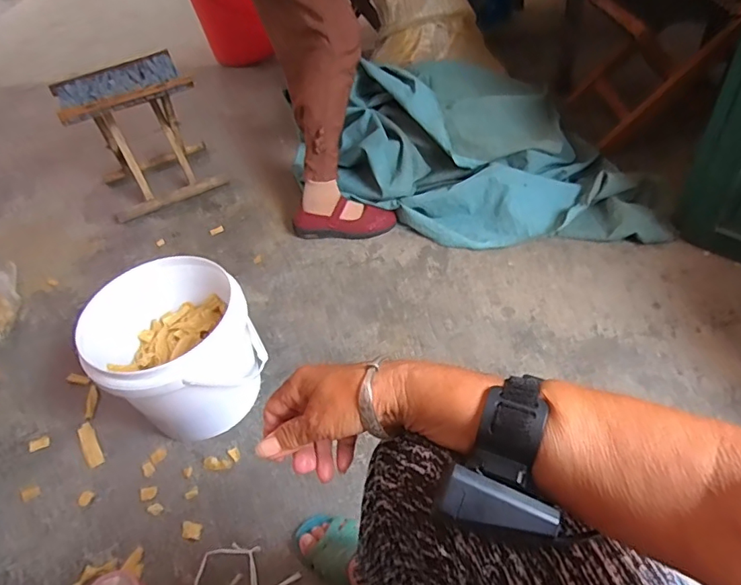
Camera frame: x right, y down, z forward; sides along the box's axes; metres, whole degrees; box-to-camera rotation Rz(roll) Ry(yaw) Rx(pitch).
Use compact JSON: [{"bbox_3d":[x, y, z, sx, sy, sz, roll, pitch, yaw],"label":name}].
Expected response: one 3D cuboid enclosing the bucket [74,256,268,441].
[{"bbox_3d":[-0.308,0.103,0.866,0.232,0.213,0.246,-4,46,4],"label":"bucket"}]

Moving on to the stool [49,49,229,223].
[{"bbox_3d":[-0.585,-0.405,1.330,0.299,0.290,0.233,-22,48,-13],"label":"stool"}]

